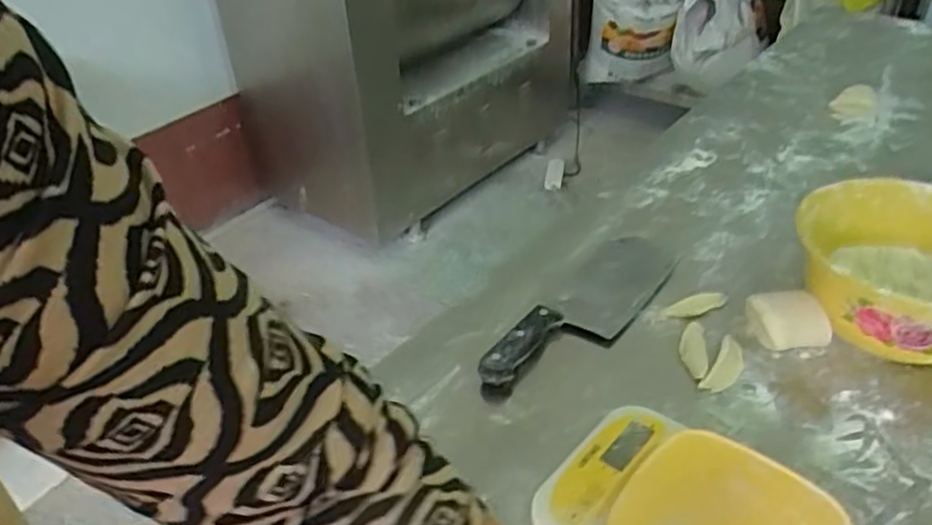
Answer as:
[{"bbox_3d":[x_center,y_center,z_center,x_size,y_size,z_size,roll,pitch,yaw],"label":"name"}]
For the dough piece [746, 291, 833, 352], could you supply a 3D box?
[{"bbox_3d":[0.301,0.053,0.678,0.067,0.035,0.048,0,36,5],"label":"dough piece"}]

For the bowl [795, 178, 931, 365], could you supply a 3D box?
[{"bbox_3d":[0.415,0.015,0.675,0.190,0.094,0.183,-2,36,2],"label":"bowl"}]

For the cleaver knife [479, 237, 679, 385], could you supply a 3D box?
[{"bbox_3d":[0.125,0.038,0.723,0.076,0.024,0.288,21,43,30],"label":"cleaver knife"}]

